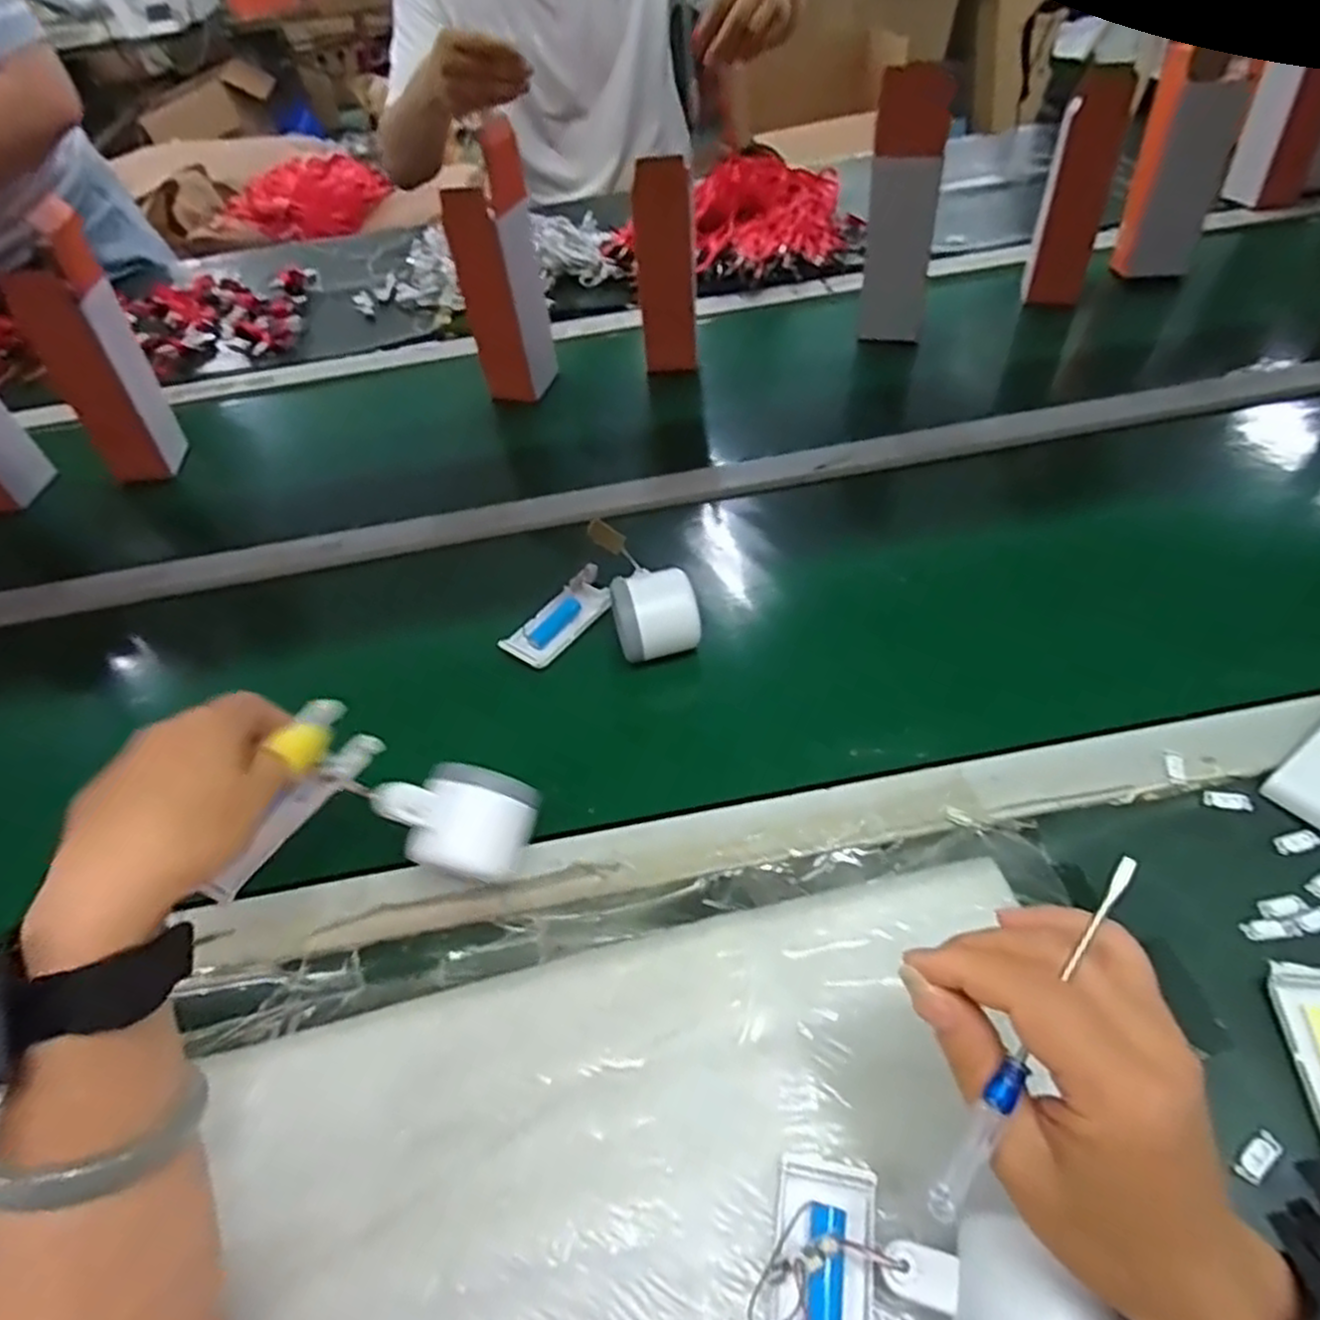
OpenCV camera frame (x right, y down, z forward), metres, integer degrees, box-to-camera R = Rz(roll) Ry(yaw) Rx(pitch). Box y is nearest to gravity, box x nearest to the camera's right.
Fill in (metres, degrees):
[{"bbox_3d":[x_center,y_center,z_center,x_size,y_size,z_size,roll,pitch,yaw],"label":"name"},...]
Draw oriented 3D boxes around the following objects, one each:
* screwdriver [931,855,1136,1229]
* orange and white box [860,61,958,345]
[{"bbox_3d":[0.122,0.121,0.246,0.009,0.007,0.129,29,83,28],"label":"screwdriver"},{"bbox_3d":[0.237,-0.434,0.739,0.060,0.232,0.036,13,55,16],"label":"orange and white box"}]

